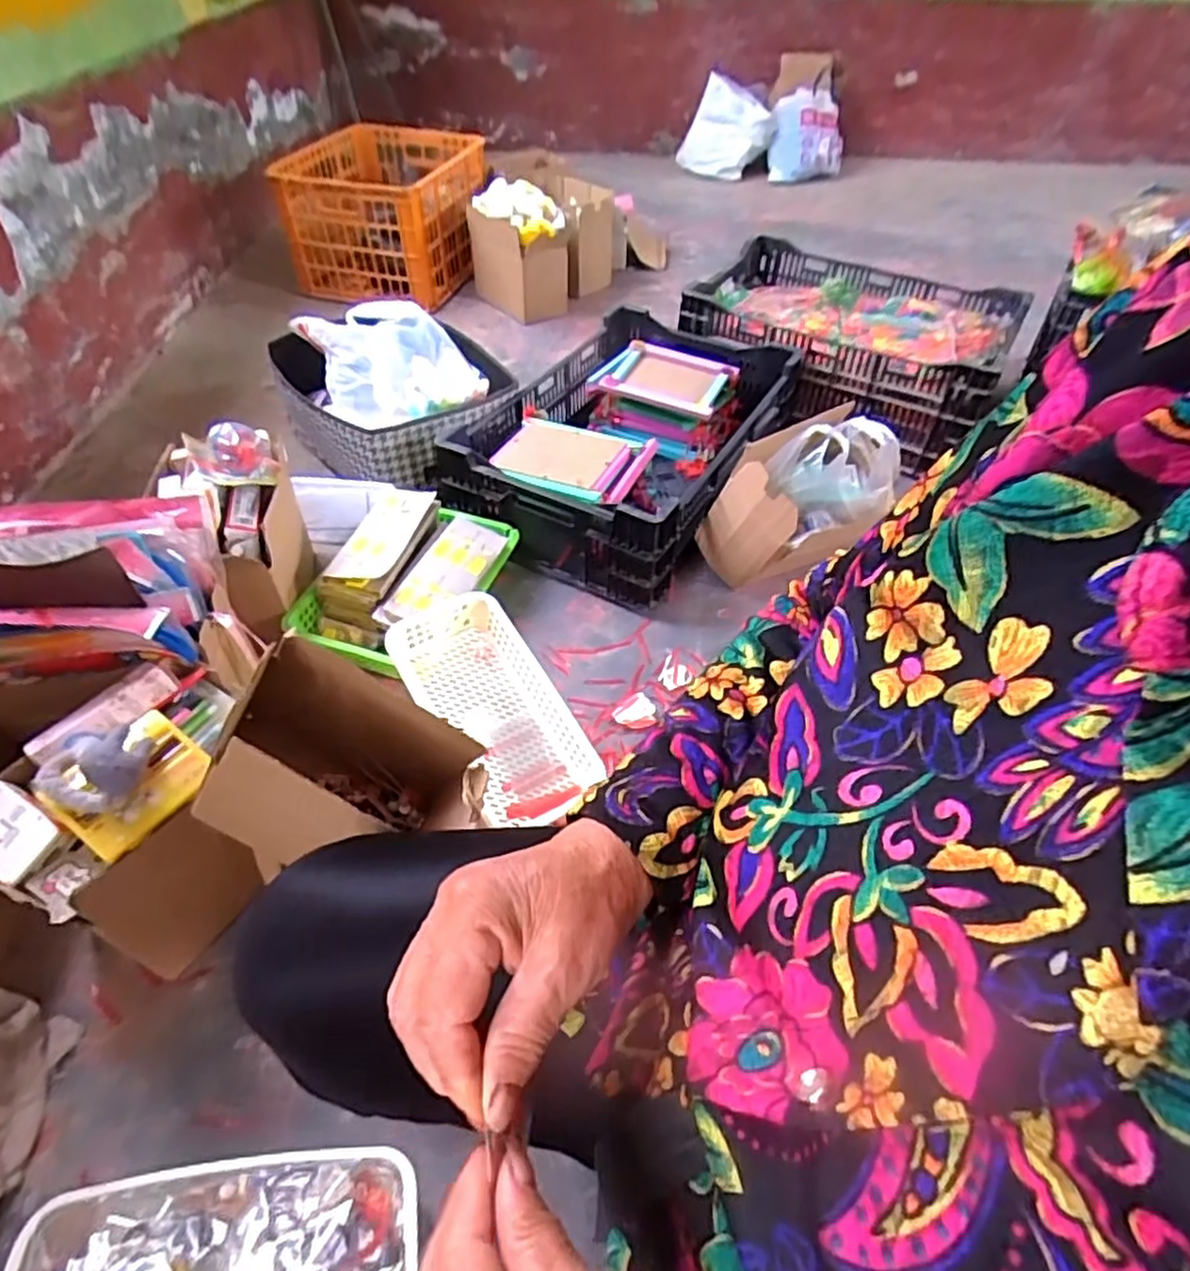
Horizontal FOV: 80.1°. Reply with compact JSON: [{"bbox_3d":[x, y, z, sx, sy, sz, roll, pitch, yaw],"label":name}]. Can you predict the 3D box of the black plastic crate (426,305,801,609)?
[{"bbox_3d":[0.057,-0.356,1.260,0.419,0.165,0.598,24,52,18],"label":"black plastic crate"}]

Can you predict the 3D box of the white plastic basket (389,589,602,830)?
[{"bbox_3d":[-0.114,0.067,0.761,0.134,0.053,0.270,-29,69,-25],"label":"white plastic basket"}]

